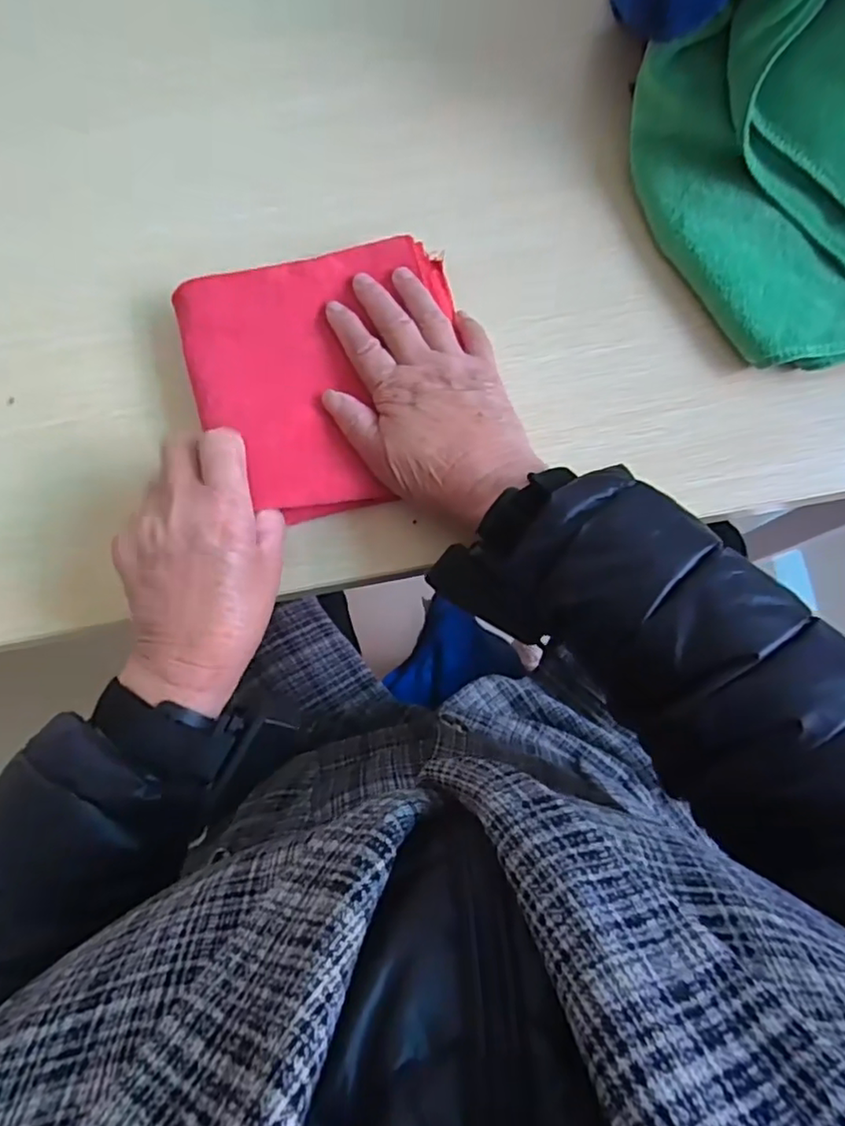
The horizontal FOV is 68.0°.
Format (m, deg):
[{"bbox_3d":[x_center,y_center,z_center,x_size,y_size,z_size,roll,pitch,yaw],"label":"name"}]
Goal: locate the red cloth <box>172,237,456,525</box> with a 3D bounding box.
[{"bbox_3d":[-0.053,-0.113,0.378,0.163,0.020,0.162,-15,79,-2],"label":"red cloth"}]

